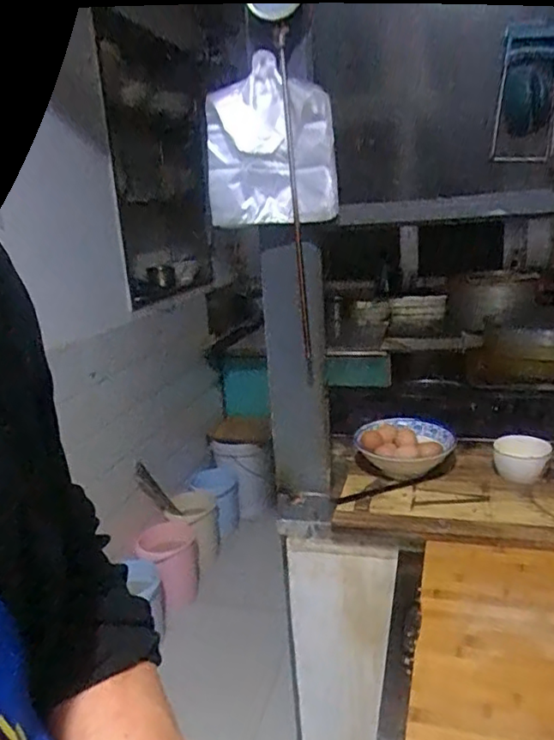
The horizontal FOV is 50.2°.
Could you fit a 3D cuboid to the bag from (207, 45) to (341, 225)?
[{"bbox_3d":[-0.016,-0.433,1.081,0.228,0.335,0.073,-5,-17,11],"label":"bag"}]

